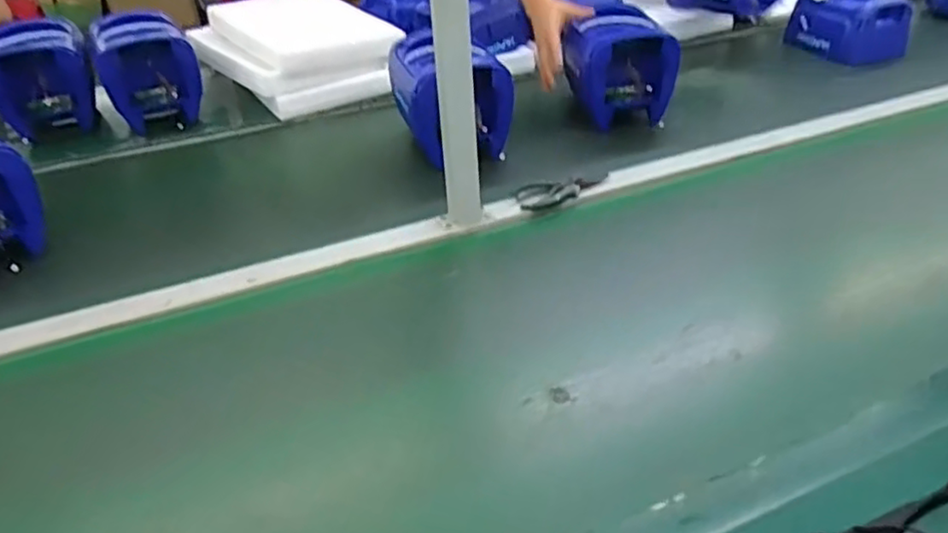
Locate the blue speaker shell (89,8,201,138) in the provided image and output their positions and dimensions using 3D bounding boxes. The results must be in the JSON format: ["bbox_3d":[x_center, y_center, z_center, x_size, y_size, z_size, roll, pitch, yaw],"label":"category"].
[{"bbox_3d":[-0.672,-0.402,1.385,0.174,0.172,0.224,-21,38,-24],"label":"blue speaker shell"}]

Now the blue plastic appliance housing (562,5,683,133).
[{"bbox_3d":[0.277,-0.387,1.300,0.166,0.167,0.175,-6,34,-4],"label":"blue plastic appliance housing"}]

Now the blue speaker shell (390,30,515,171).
[{"bbox_3d":[-0.042,-0.296,1.184,0.180,0.158,0.215,-12,35,-13],"label":"blue speaker shell"}]

